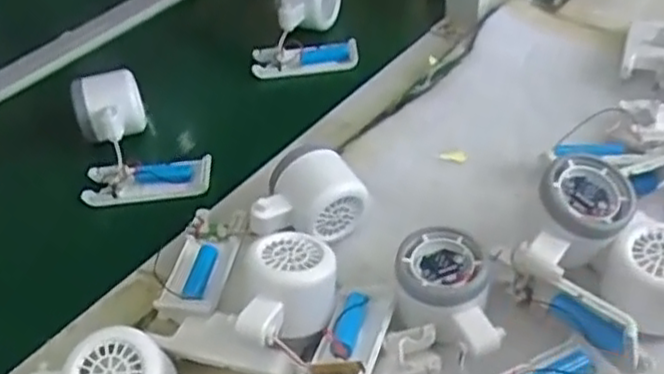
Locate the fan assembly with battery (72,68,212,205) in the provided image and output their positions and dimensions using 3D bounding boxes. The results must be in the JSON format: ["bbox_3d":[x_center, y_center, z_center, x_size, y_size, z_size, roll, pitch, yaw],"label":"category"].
[{"bbox_3d":[-0.166,-0.045,0.610,0.102,0.059,0.123,-14,44,-8],"label":"fan assembly with battery"}]

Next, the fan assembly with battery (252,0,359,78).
[{"bbox_3d":[-0.029,-0.170,0.723,0.102,0.063,0.107,-3,43,3],"label":"fan assembly with battery"}]

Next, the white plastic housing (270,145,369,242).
[{"bbox_3d":[-0.009,0.008,0.521,0.066,0.053,0.062,-18,44,-12],"label":"white plastic housing"}]

